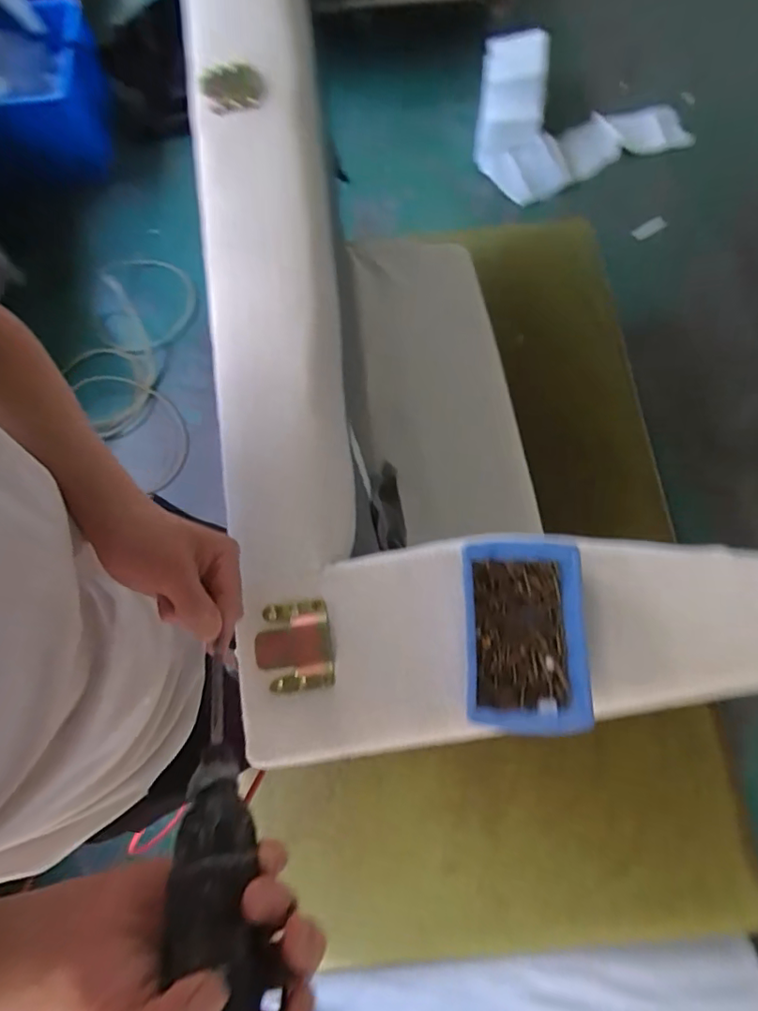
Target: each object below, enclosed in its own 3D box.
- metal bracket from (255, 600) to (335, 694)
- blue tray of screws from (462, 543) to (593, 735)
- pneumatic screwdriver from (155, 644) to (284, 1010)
[{"bbox_3d":[-0.075,0.124,0.466,0.065,0.011,0.074,-7,73,-1],"label":"metal bracket"},{"bbox_3d":[0.116,0.105,0.429,0.089,0.040,0.144,0,73,1],"label":"blue tray of screws"},{"bbox_3d":[-0.078,0.233,0.256,0.050,0.037,0.301,-11,56,-3],"label":"pneumatic screwdriver"}]

